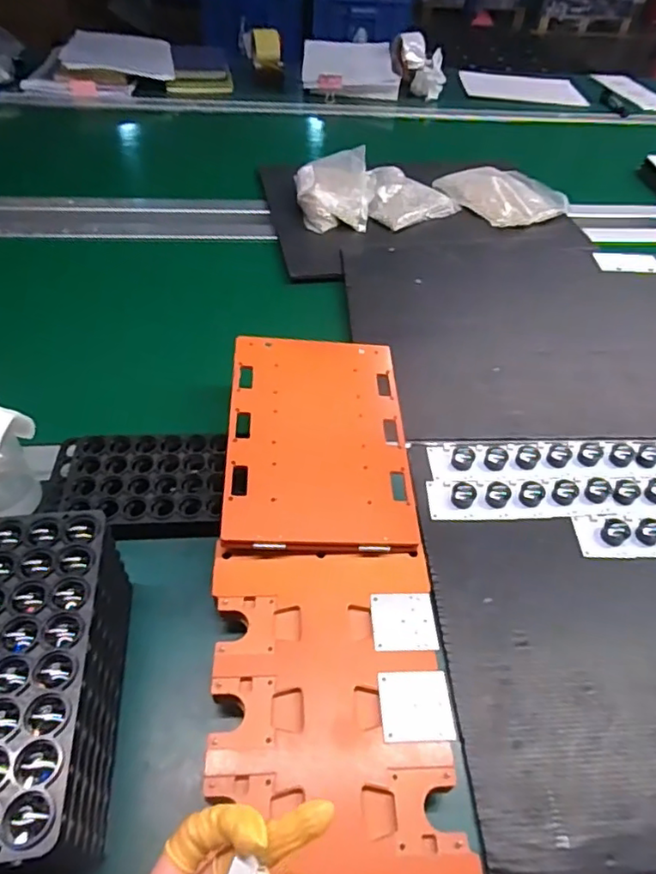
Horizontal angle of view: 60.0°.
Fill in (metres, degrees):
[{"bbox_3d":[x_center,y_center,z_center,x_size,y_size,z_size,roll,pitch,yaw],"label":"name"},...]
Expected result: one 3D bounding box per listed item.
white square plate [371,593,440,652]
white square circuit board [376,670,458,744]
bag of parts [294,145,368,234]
[{"bbox_3d":[0.058,0.140,0.432,0.047,0.005,0.046,2,49,-3],"label":"white square plate"},{"bbox_3d":[0.060,0.184,0.389,0.047,0.004,0.044,1,49,-4],"label":"white square circuit board"},{"bbox_3d":[0.007,-0.394,0.899,0.115,0.052,0.176,2,49,-3],"label":"bag of parts"}]

